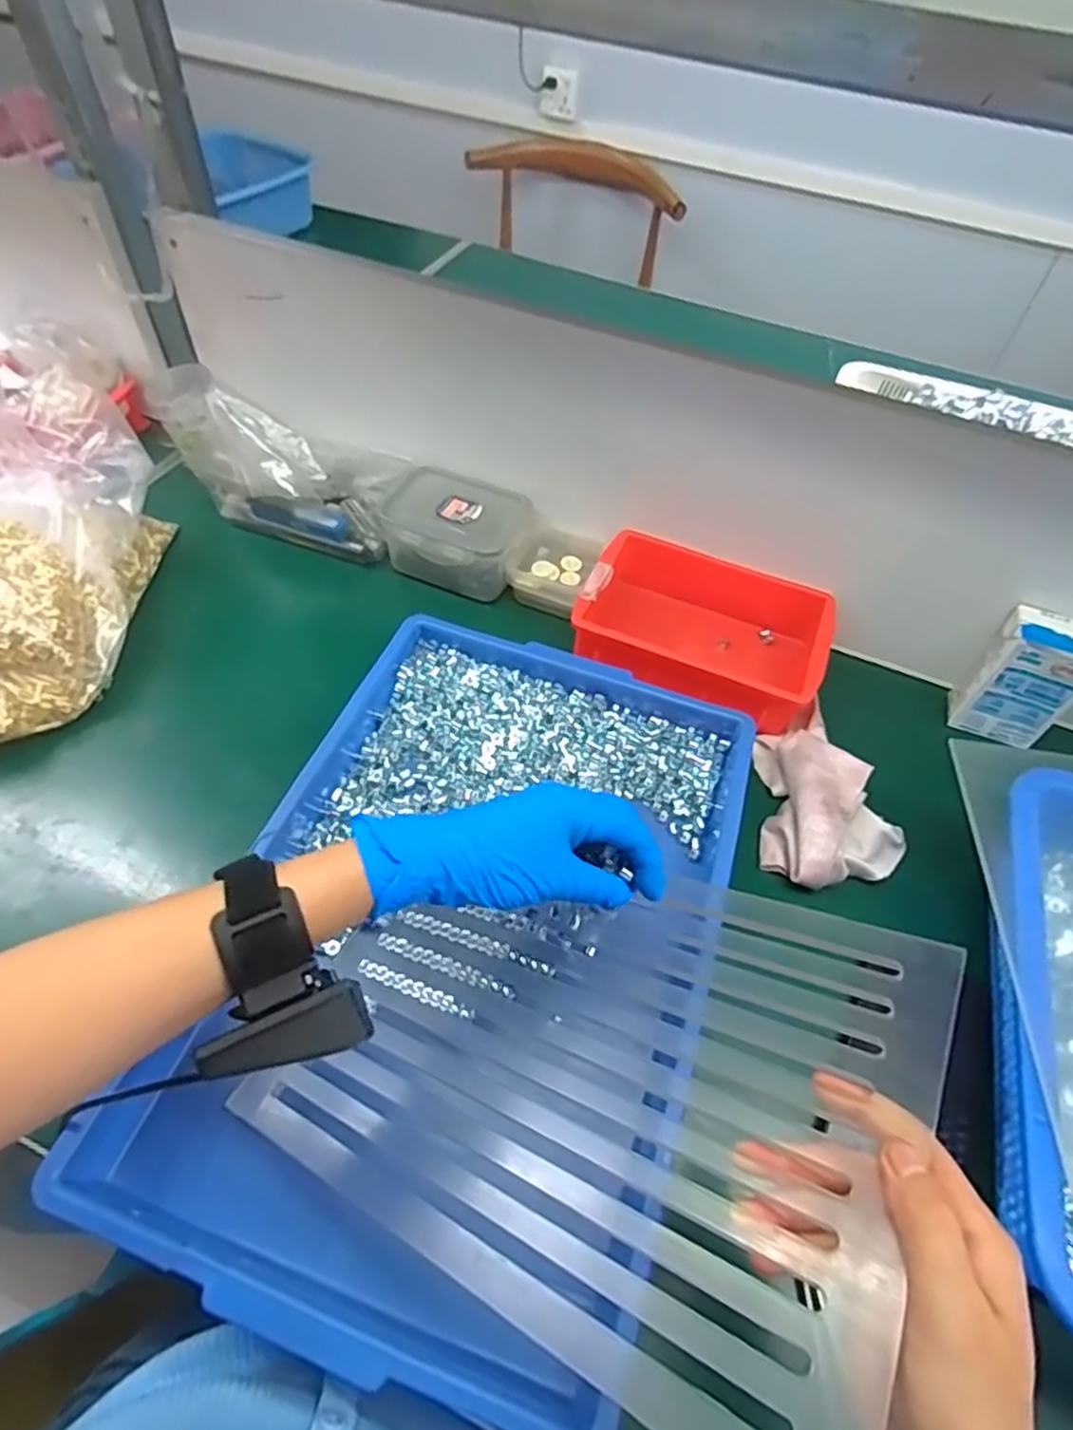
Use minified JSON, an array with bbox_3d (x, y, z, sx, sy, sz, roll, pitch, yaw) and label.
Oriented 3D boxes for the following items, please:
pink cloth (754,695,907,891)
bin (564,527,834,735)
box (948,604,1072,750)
[{"bbox_3d":[0.205,0.064,0.527,0.106,0.037,0.128,-19,57,-18],"label":"pink cloth"},{"bbox_3d":[0.143,-0.073,0.613,0.201,0.057,0.132,22,55,11],"label":"bin"},{"bbox_3d":[0.386,-0.029,0.564,0.069,0.104,0.047,16,54,8],"label":"box"}]

